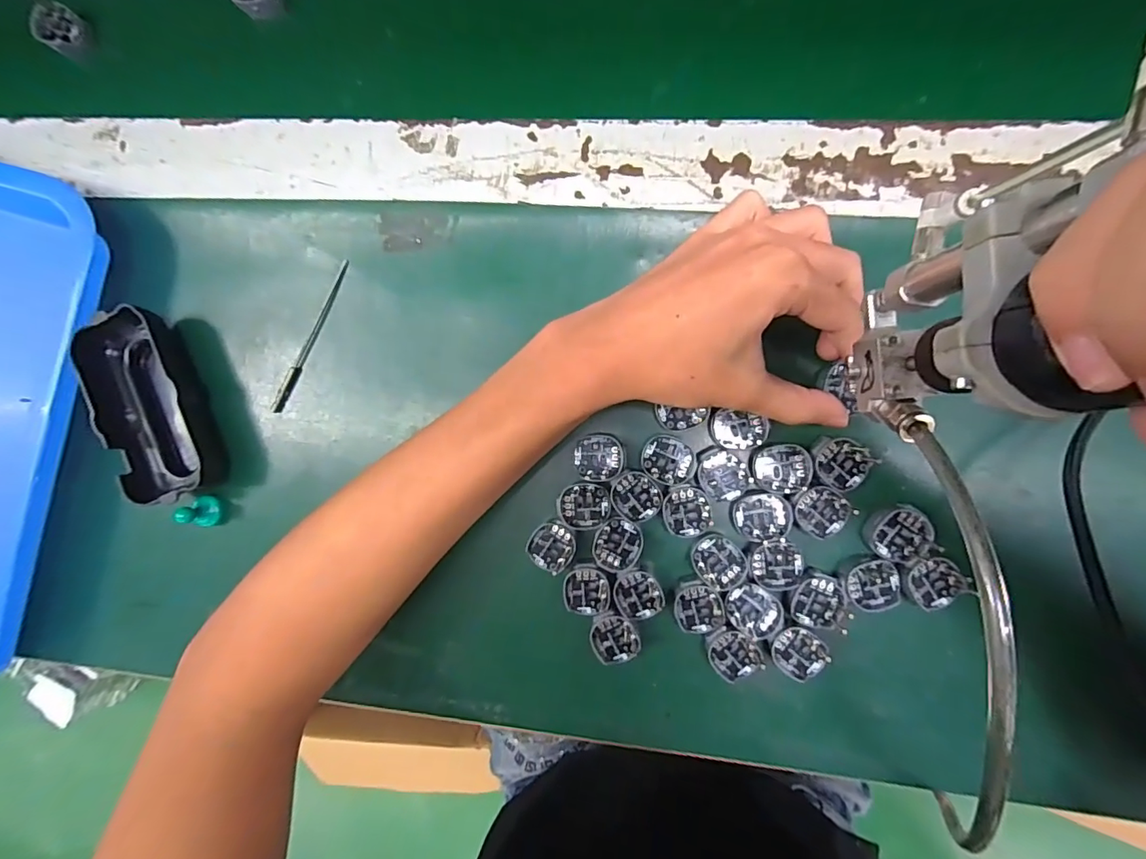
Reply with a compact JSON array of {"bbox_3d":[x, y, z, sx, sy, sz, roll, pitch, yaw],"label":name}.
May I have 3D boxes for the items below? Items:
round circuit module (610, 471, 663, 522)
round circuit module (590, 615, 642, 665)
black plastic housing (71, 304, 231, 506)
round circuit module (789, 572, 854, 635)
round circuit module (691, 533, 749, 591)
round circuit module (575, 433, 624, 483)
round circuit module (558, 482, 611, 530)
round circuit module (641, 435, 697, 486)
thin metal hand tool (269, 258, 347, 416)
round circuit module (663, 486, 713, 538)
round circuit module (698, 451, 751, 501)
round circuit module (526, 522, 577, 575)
[{"bbox_3d":[0.034,0.036,0.264,0.027,0.004,0.024,40,96,5],"label":"round circuit module"},{"bbox_3d":[0.023,0.113,0.270,0.025,0.009,0.026,0,91,8],"label":"round circuit module"},{"bbox_3d":[-0.249,-0.012,0.294,0.056,0.028,0.109,-17,89,8],"label":"black plastic housing"},{"bbox_3d":[0.129,0.090,0.258,0.029,0.010,0.027,0,91,8],"label":"round circuit module"},{"bbox_3d":[0.076,0.070,0.259,0.029,0.004,0.026,37,96,5],"label":"round circuit module"},{"bbox_3d":[0.014,0.015,0.266,0.025,0.004,0.025,0,91,8],"label":"round circuit module"},{"bbox_3d":[0.006,0.041,0.266,0.027,0.004,0.024,8,92,7],"label":"round circuit module"},{"bbox_3d":[0.051,0.016,0.261,0.027,0.004,0.025,0,91,8],"label":"round circuit module"},{"bbox_3d":[-0.155,-0.054,0.292,0.006,0.004,0.098,28,95,6],"label":"thin metal hand tool"},{"bbox_3d":[0.060,0.044,0.260,0.025,0.004,0.026,0,91,8],"label":"round circuit module"},{"bbox_3d":[0.079,0.024,0.258,0.024,0.004,0.026,0,91,8],"label":"round circuit module"},{"bbox_3d":[-0.011,0.064,0.276,0.025,0.013,0.027,0,91,8],"label":"round circuit module"}]

